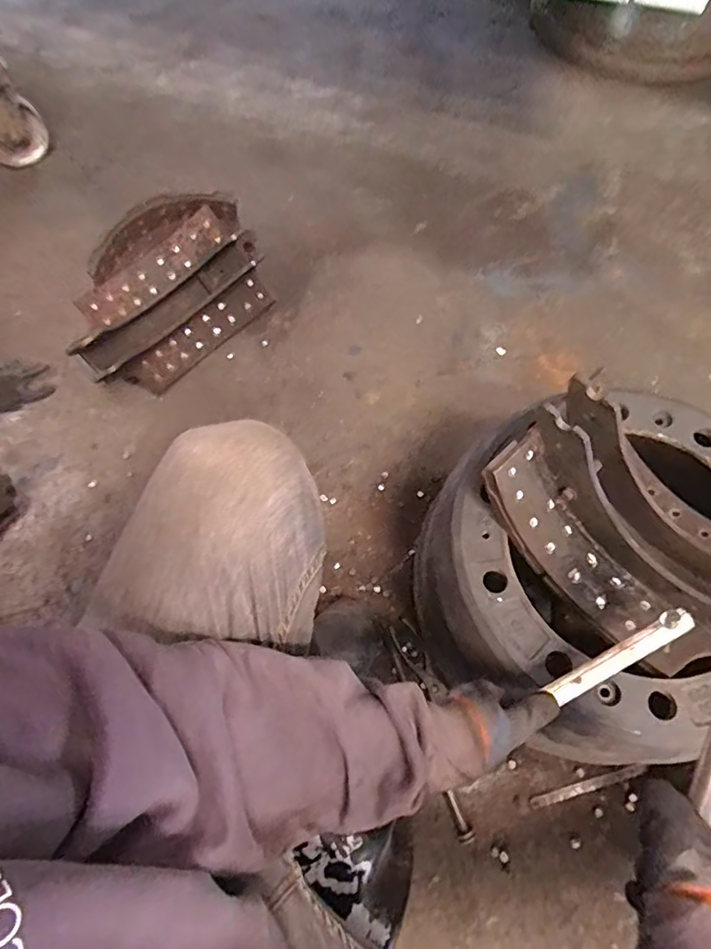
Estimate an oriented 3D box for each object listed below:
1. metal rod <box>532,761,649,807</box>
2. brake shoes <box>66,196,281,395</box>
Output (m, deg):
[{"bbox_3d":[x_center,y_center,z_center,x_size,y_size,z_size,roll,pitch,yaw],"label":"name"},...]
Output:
[{"bbox_3d":[0.312,0.417,0.709,0.158,0.009,0.014,-17,68,-4],"label":"metal rod"},{"bbox_3d":[-0.343,-0.321,0.971,0.233,0.180,0.388,38,74,16],"label":"brake shoes"}]

